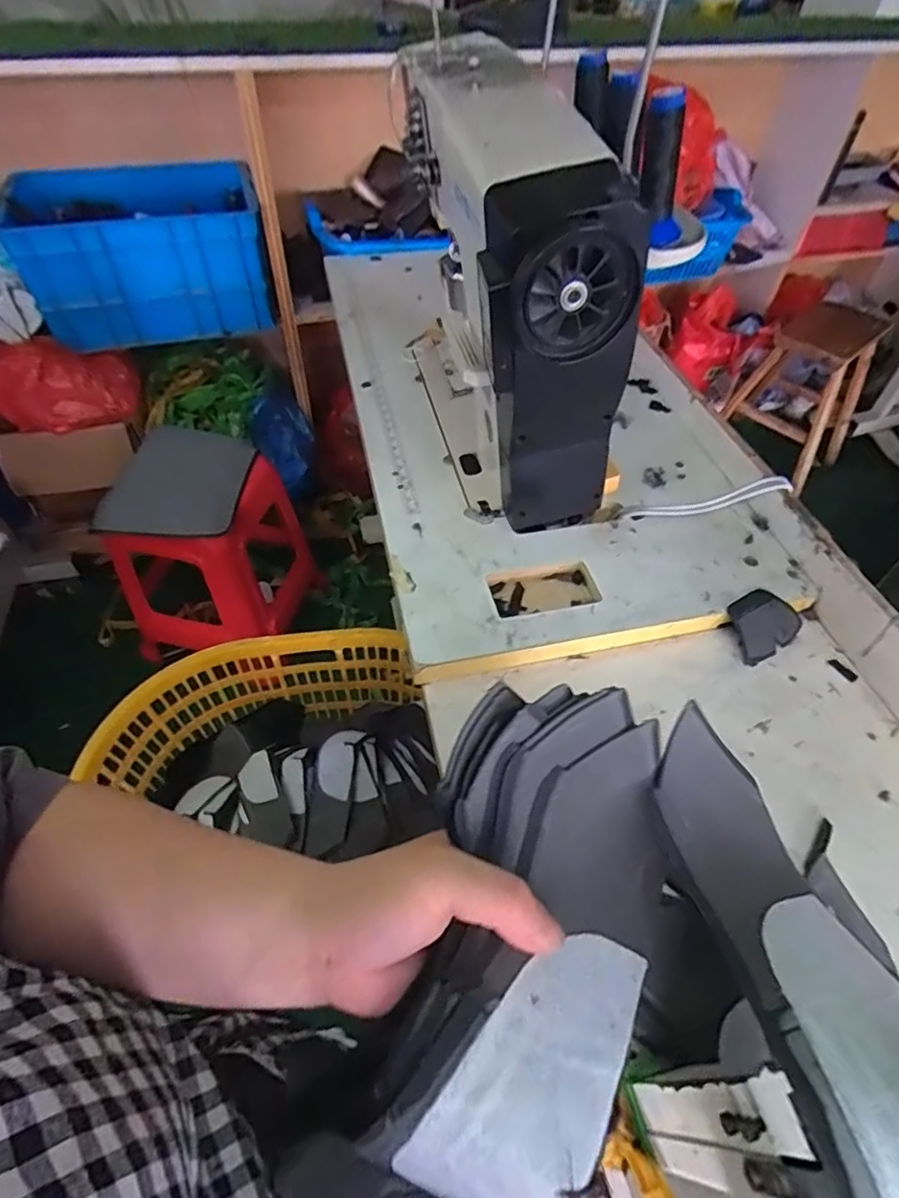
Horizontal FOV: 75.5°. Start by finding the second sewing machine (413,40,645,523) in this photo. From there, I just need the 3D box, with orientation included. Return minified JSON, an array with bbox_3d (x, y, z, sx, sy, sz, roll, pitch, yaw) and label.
[{"bbox_3d":[0.067,-0.417,0.811,0.187,0.454,0.620,-9,51,-9],"label":"second sewing machine"}]

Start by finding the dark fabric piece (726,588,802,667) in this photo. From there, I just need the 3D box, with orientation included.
[{"bbox_3d":[0.403,0.030,0.748,0.103,0.037,0.074,-26,56,-22],"label":"dark fabric piece"}]

